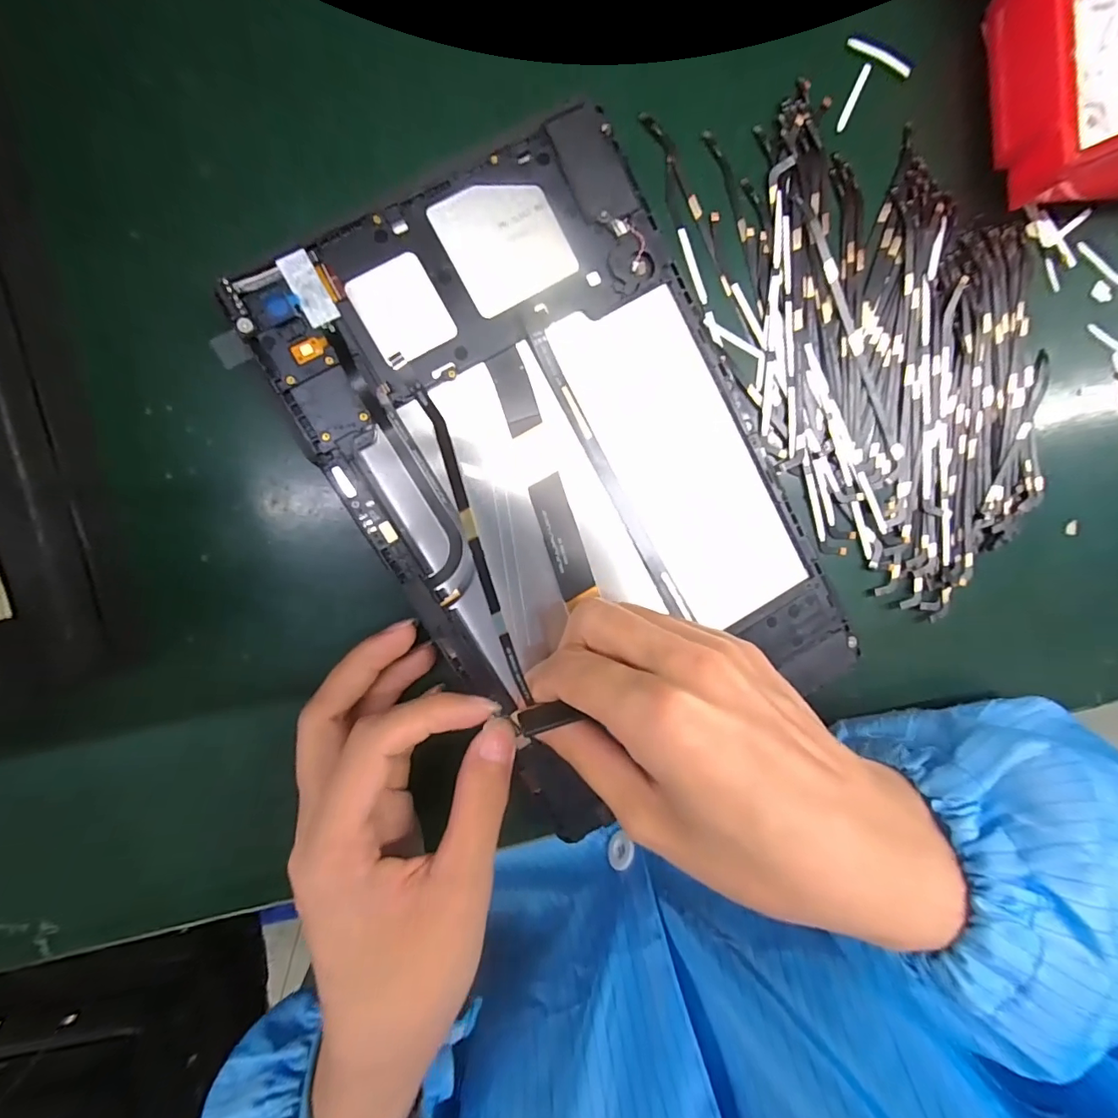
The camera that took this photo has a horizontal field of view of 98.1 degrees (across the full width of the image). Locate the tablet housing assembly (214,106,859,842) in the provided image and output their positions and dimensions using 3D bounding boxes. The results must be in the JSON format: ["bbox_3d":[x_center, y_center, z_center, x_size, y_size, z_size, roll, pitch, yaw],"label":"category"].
[{"bbox_3d":[0.007,-0.026,0.185,0.145,0.008,0.229,-30,98,-6],"label":"tablet housing assembly"}]

